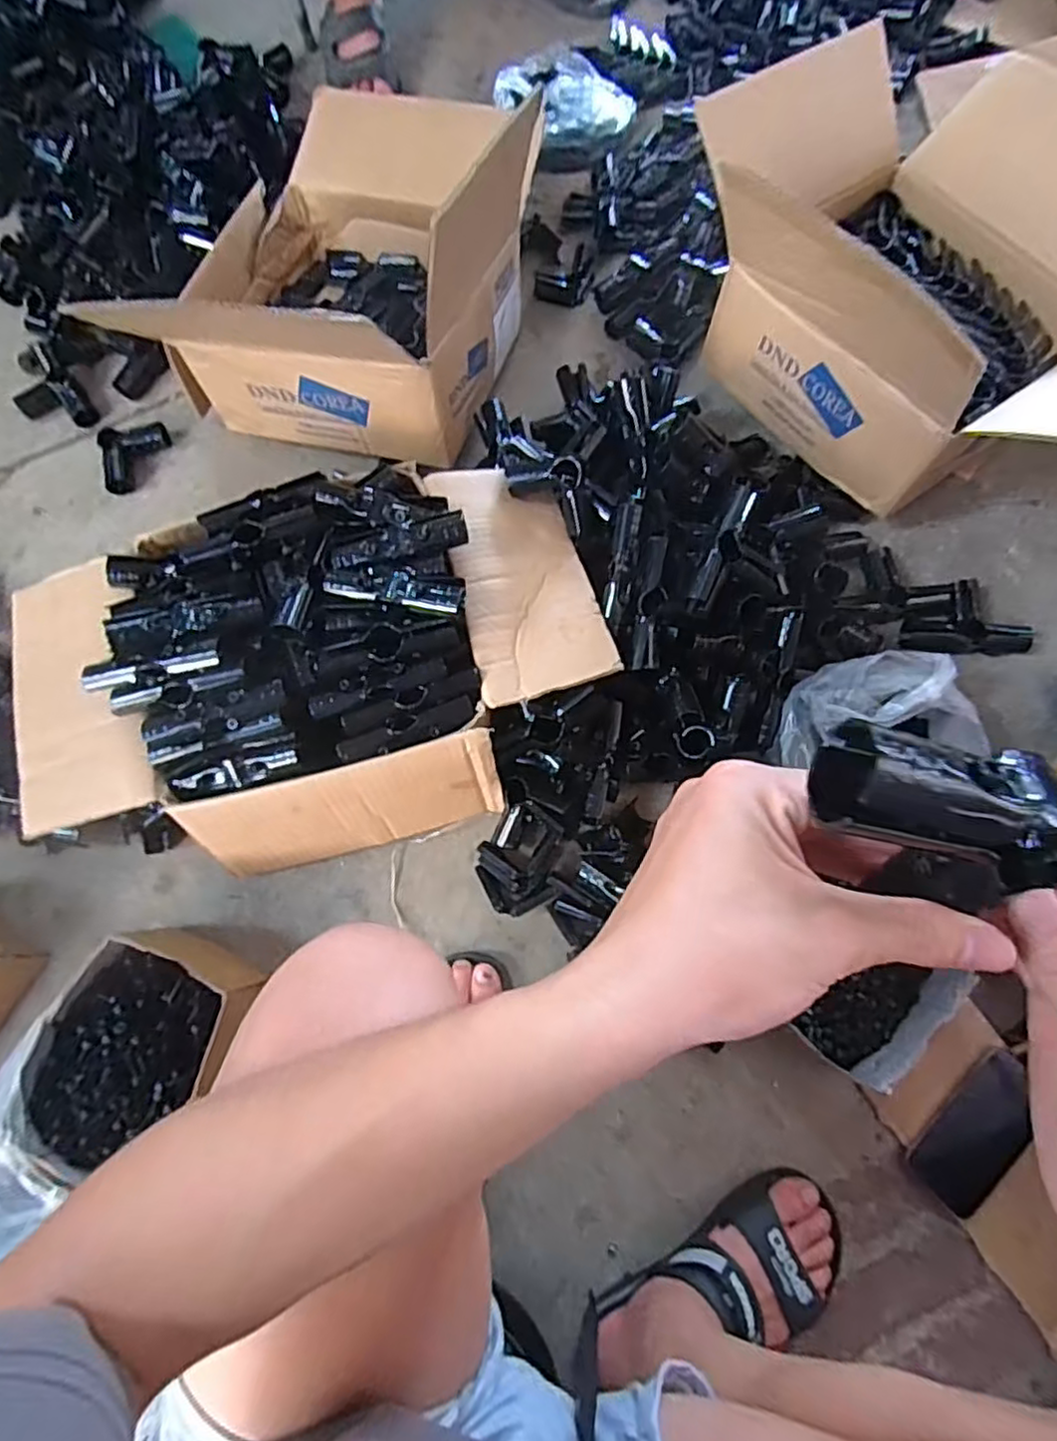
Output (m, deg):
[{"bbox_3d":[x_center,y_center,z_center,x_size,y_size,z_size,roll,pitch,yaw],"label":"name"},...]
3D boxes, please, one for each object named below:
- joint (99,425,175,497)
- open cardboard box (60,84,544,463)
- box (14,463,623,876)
[{"bbox_3d":[-0.507,-0.336,0.858,0.083,0.029,0.088,-4,74,1],"label":"joint"},{"bbox_3d":[-0.207,-0.520,0.765,0.354,0.238,0.405,19,76,7],"label":"open cardboard box"},{"bbox_3d":[-0.213,-0.053,0.684,0.553,0.183,0.341,-13,74,-2],"label":"box"}]

